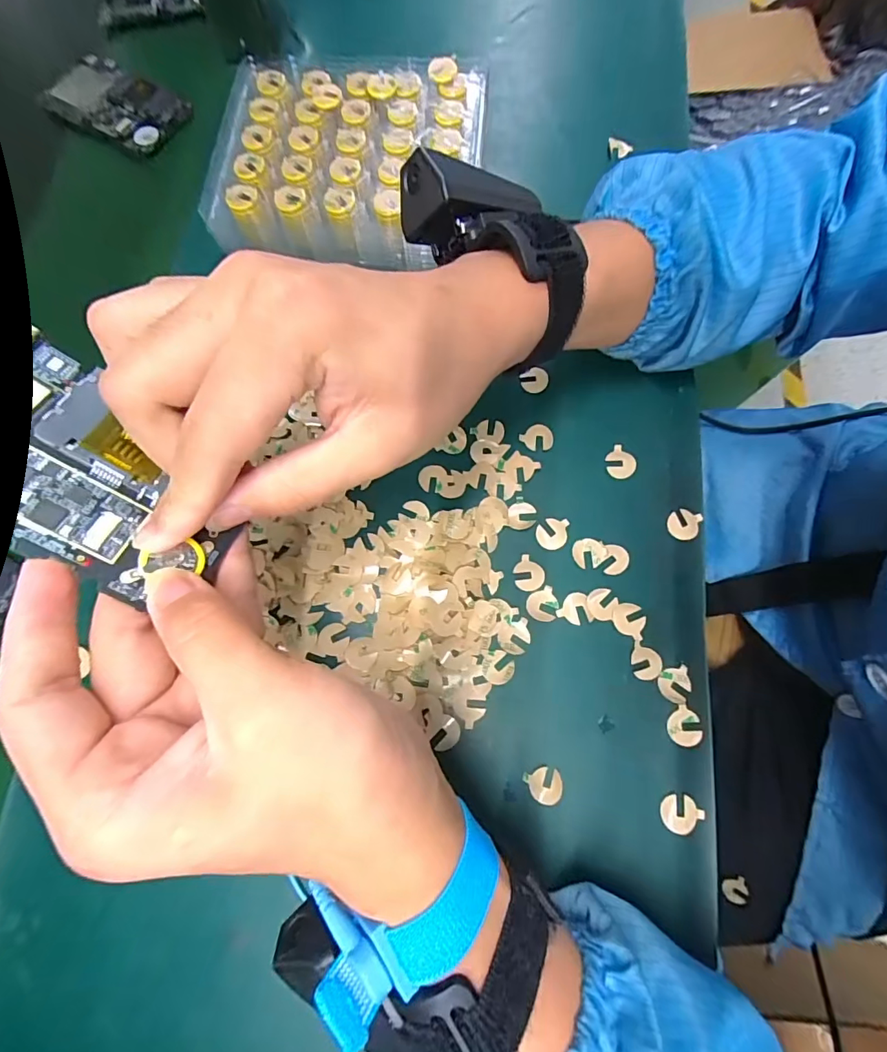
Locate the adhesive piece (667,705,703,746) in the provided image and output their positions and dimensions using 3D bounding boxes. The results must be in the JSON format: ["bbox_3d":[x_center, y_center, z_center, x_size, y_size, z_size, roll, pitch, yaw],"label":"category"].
[{"bbox_3d":[0.125,0.105,0.241,0.017,0.004,0.017,-2,71,6],"label":"adhesive piece"}]

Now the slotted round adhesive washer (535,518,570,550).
[{"bbox_3d":[0.062,0.004,0.266,0.018,0.004,0.019,-1,74,3],"label":"slotted round adhesive washer"}]

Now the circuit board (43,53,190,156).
[{"bbox_3d":[-0.267,-0.344,0.376,0.120,0.010,0.061,32,78,11],"label":"circuit board"}]

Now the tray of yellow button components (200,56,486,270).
[{"bbox_3d":[-0.064,-0.245,0.314,0.175,0.045,0.145,1,74,3],"label":"tray of yellow button components"}]

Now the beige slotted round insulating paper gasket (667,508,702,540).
[{"bbox_3d":[0.138,-0.001,0.265,0.017,0.004,0.018,-1,74,3],"label":"beige slotted round insulating paper gasket"}]

